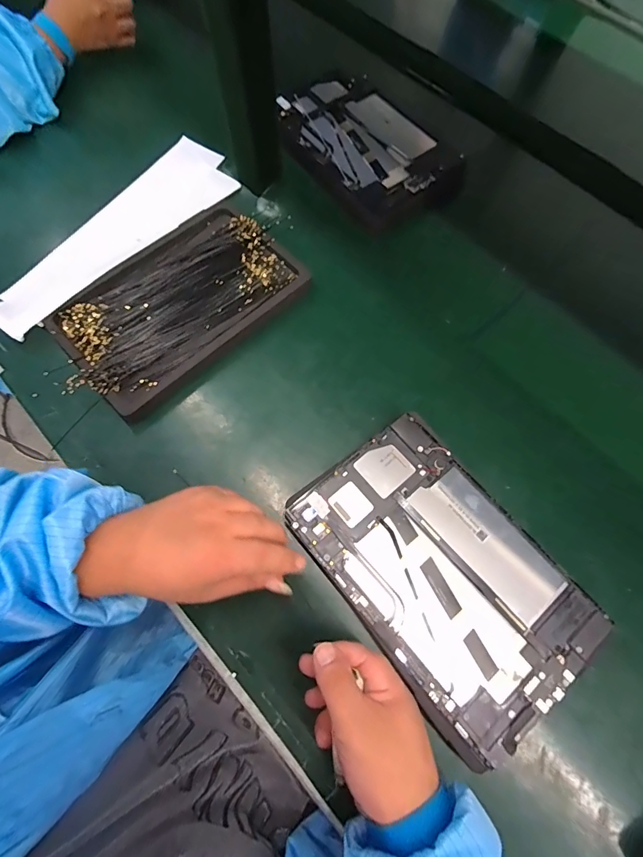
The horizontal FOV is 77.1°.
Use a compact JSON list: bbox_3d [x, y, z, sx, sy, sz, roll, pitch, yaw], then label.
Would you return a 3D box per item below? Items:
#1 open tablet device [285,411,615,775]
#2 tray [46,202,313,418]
[{"bbox_3d":[0.099,0.116,0.335,0.154,0.007,0.238,-37,74,-12],"label":"open tablet device"},{"bbox_3d":[-0.149,-0.137,0.431,0.243,0.023,0.153,-43,75,-12],"label":"tray"}]

